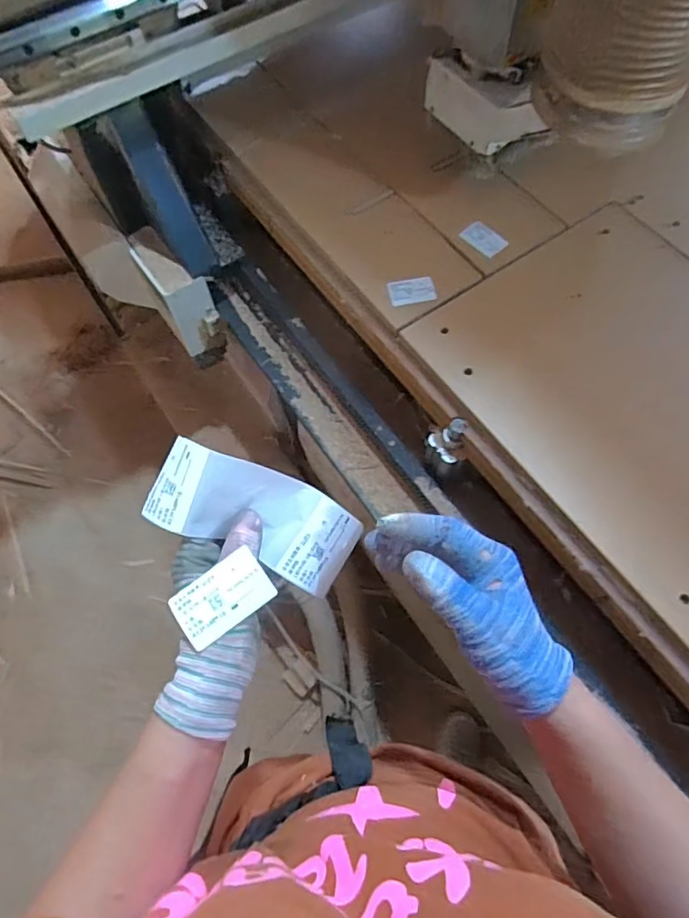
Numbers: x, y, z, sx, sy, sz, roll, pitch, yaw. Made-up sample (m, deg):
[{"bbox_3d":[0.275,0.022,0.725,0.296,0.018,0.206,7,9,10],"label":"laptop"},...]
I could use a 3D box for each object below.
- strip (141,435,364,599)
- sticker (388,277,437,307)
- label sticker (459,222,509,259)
[{"bbox_3d":[-0.060,0.040,0.379,0.143,0.037,0.060,25,67,-9],"label":"strip"},{"bbox_3d":[0.089,-0.221,0.719,0.059,0.006,0.038,-9,65,-3],"label":"sticker"},{"bbox_3d":[0.192,-0.303,0.753,0.056,0.007,0.042,39,72,17],"label":"label sticker"}]

